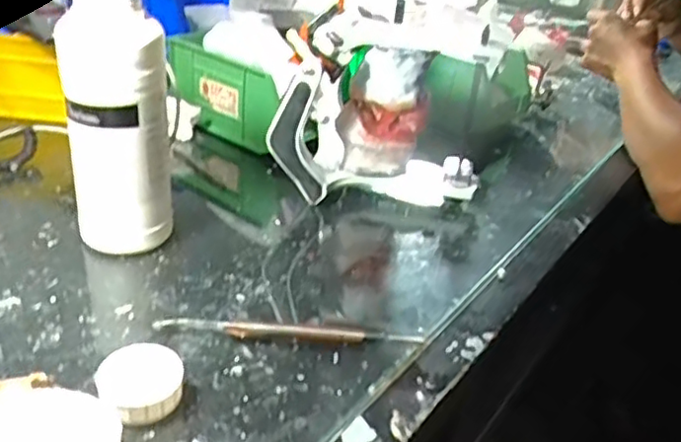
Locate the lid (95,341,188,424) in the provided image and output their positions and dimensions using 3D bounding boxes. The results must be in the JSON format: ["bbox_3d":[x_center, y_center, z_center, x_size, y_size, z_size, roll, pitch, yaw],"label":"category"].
[{"bbox_3d":[-0.112,0.093,0.367,0.045,0.021,0.045,4,31,-3],"label":"lid"}]

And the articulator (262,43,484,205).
[{"bbox_3d":[0.040,-0.082,0.579,0.168,0.136,0.143,13,31,11],"label":"articulator"}]

